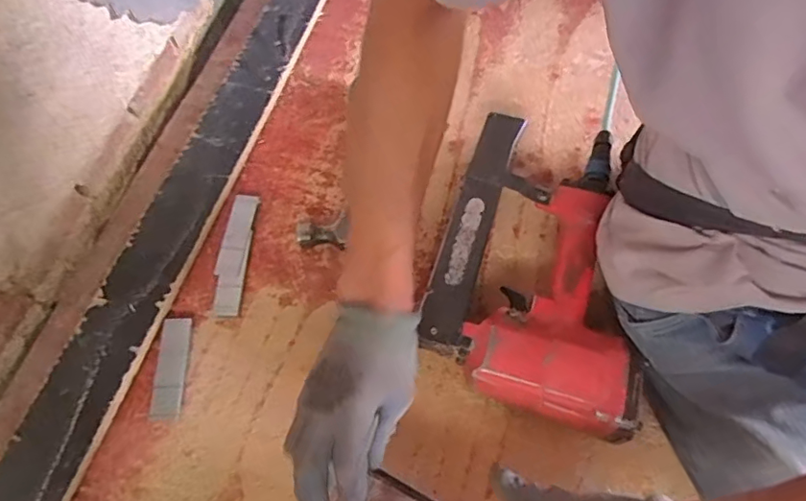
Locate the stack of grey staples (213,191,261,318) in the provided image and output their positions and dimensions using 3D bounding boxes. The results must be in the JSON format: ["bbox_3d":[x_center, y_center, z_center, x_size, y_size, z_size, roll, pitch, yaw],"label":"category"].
[{"bbox_3d":[-0.183,0.001,0.584,0.030,0.010,0.145,3,63,-1],"label":"stack of grey staples"}]

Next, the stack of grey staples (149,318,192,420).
[{"bbox_3d":[-0.229,0.114,0.529,0.029,0.004,0.098,-1,63,-3],"label":"stack of grey staples"}]

